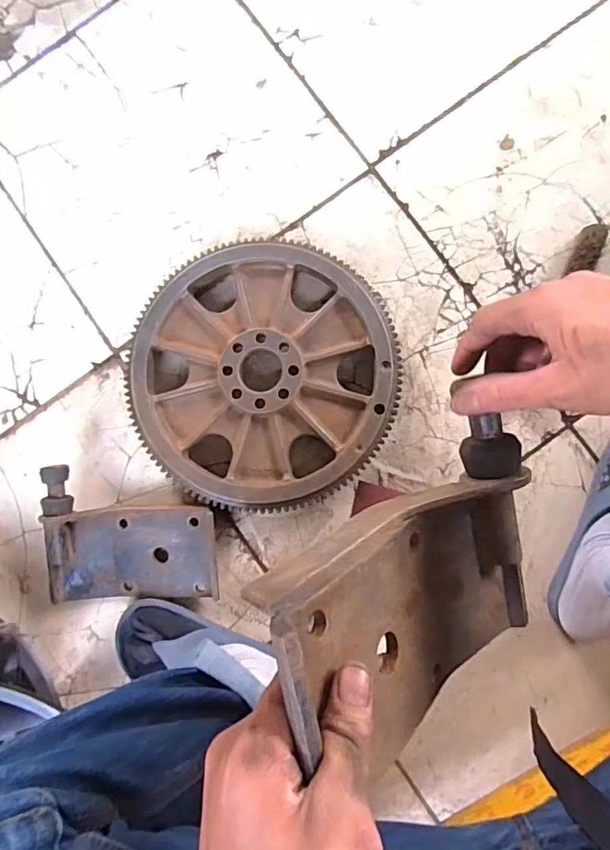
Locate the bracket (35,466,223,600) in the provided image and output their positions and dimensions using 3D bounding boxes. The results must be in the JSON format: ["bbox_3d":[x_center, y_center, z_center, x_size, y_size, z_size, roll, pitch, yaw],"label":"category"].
[{"bbox_3d":[-0.205,0.130,0.612,0.196,0.049,0.163,-2,88,3],"label":"bracket"}]

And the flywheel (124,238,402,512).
[{"bbox_3d":[-0.052,-0.061,0.631,0.318,0.065,0.310,0,88,3],"label":"flywheel"}]

